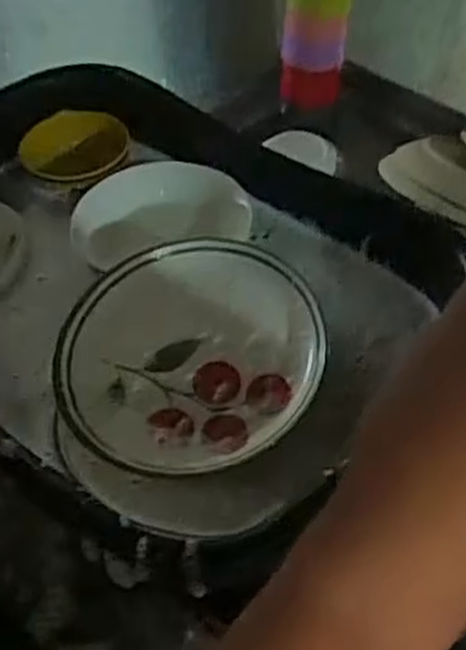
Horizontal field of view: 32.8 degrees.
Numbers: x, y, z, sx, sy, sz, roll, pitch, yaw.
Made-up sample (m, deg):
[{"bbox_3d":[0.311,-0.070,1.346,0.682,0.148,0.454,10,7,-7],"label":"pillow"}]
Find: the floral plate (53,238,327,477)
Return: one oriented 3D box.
[{"bbox_3d":[-0.035,0.016,0.627,0.208,0.037,0.193,-6,47,-3],"label":"floral plate"}]

